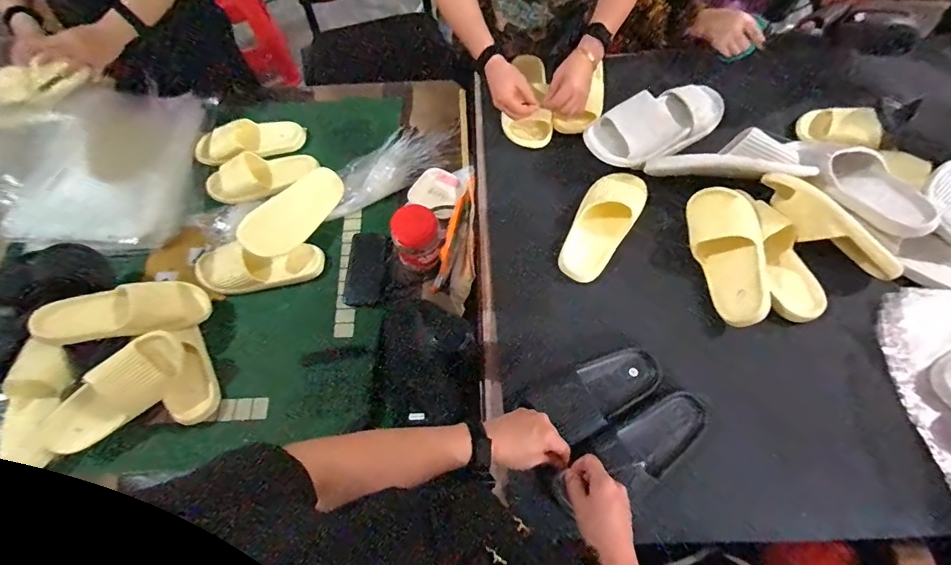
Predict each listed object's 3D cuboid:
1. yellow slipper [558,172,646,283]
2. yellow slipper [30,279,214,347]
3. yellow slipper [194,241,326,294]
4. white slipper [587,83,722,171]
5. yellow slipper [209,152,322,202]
[{"bbox_3d":[0.238,-0.108,0.839,0.101,0.050,0.230,25,69,13],"label":"yellow slipper"},{"bbox_3d":[-0.619,0.053,0.798,0.252,0.061,0.092,-10,64,-26],"label":"yellow slipper"},{"bbox_3d":[-0.443,-0.033,0.913,0.246,0.077,0.088,-7,66,-1],"label":"yellow slipper"},{"bbox_3d":[0.357,-0.315,0.890,0.301,0.107,0.116,-32,68,-11],"label":"white slipper"},{"bbox_3d":[-0.492,-0.244,1.020,0.231,0.079,0.098,-25,66,-32],"label":"yellow slipper"}]

